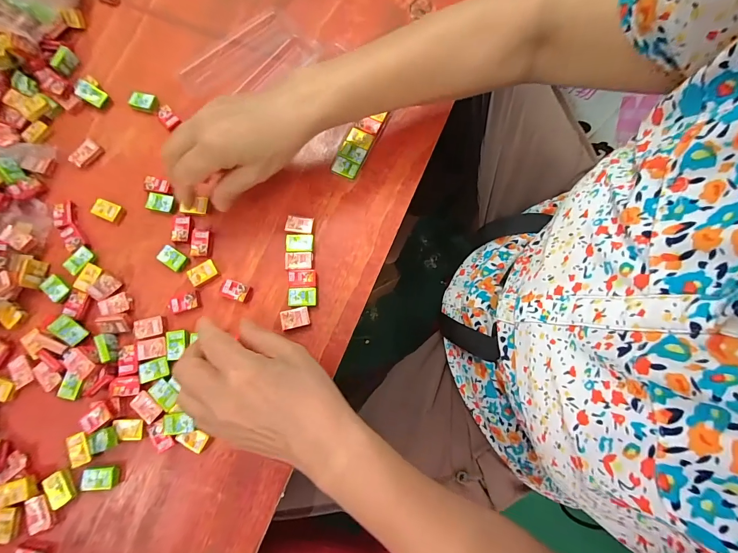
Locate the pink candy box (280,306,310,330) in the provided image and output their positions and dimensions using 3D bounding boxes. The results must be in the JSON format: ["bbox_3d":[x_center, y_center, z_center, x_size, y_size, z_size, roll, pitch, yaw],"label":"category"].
[{"bbox_3d":[-0.067,0.038,0.309,0.025,0.006,0.017,-14,79,-3],"label":"pink candy box"}]

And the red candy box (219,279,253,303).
[{"bbox_3d":[-0.123,0.013,0.314,0.025,0.010,0.017,18,79,3],"label":"red candy box"}]

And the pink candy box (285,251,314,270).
[{"bbox_3d":[-0.066,-0.015,0.320,0.027,0.006,0.017,0,79,-1],"label":"pink candy box"}]

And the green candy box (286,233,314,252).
[{"bbox_3d":[-0.066,-0.032,0.323,0.025,0.005,0.017,2,79,0],"label":"green candy box"}]

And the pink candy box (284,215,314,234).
[{"bbox_3d":[-0.067,-0.050,0.327,0.026,0.006,0.017,4,79,0],"label":"pink candy box"}]

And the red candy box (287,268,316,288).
[{"bbox_3d":[-0.062,0.002,0.316,0.026,0.006,0.017,-1,79,-1],"label":"red candy box"}]

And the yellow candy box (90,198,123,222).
[{"bbox_3d":[-0.255,-0.065,0.330,0.024,0.007,0.018,23,80,4],"label":"yellow candy box"}]

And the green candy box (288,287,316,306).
[{"bbox_3d":[-0.061,0.018,0.313,0.025,0.005,0.018,0,79,-1],"label":"green candy box"}]

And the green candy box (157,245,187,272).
[{"bbox_3d":[-0.185,-0.017,0.319,0.025,0.005,0.018,32,80,6],"label":"green candy box"}]

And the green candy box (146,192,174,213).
[{"bbox_3d":[-0.203,-0.072,0.330,0.027,0.006,0.017,12,79,2],"label":"green candy box"}]

